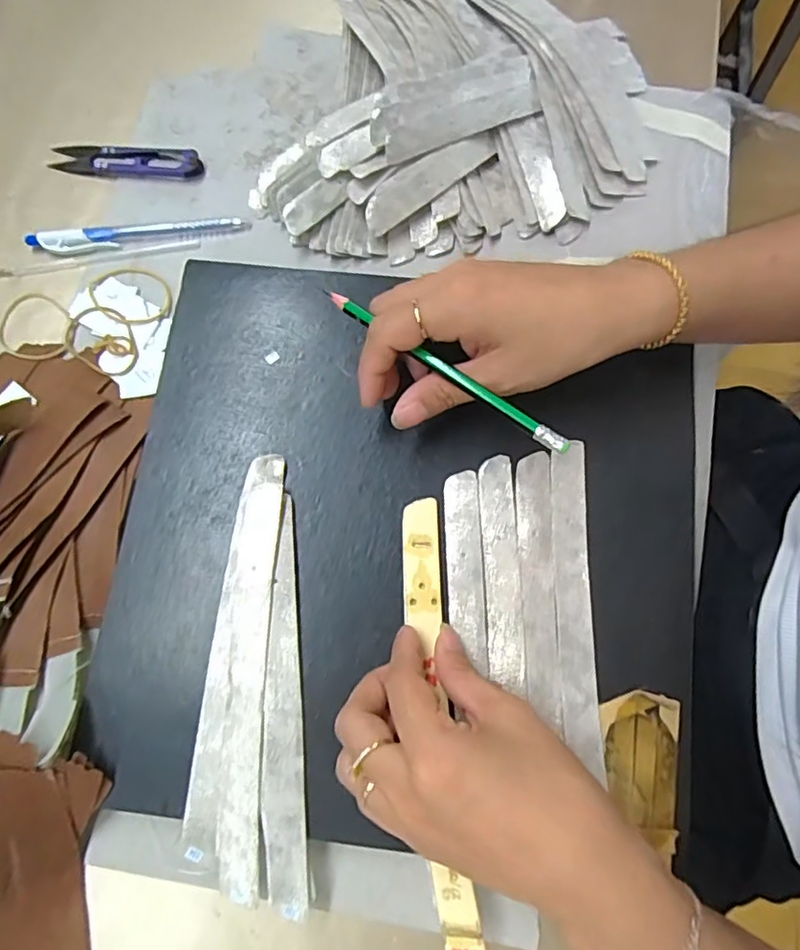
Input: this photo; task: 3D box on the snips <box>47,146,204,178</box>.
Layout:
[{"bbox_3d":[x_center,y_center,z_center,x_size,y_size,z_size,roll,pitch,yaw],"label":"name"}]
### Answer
[{"bbox_3d":[-0.181,-0.209,0.386,0.099,0.010,0.020,6,77,0],"label":"snips"}]

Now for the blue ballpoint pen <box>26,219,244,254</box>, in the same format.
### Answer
[{"bbox_3d":[-0.168,-0.154,0.374,0.132,0.007,0.016,-6,77,-3],"label":"blue ballpoint pen"}]

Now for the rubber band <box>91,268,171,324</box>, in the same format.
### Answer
[{"bbox_3d":[-0.169,-0.112,0.366,0.049,0.004,0.039,12,77,1],"label":"rubber band"}]

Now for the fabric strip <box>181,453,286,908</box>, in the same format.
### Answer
[{"bbox_3d":[-0.079,0.093,0.295,0.036,0.011,0.209,5,77,0],"label":"fabric strip"}]

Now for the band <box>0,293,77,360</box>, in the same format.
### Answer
[{"bbox_3d":[-0.224,-0.091,0.360,0.049,0.007,0.045,13,77,2],"label":"band"}]

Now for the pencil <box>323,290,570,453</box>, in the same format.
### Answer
[{"bbox_3d":[0.019,-0.053,0.284,0.144,0.006,0.007,36,78,15],"label":"pencil"}]

